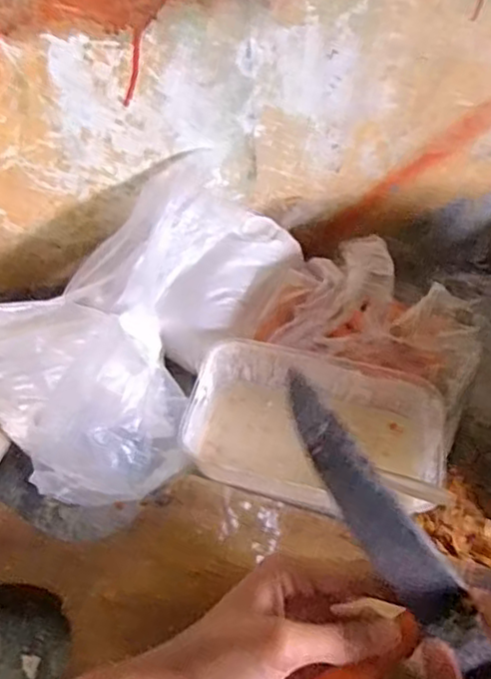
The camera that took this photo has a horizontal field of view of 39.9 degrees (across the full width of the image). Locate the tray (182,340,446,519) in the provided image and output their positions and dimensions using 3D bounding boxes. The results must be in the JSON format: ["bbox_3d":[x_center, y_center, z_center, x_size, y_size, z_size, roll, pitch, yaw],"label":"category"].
[{"bbox_3d":[0.049,0.062,0.477,0.172,0.036,0.118,13,42,7],"label":"tray"}]

